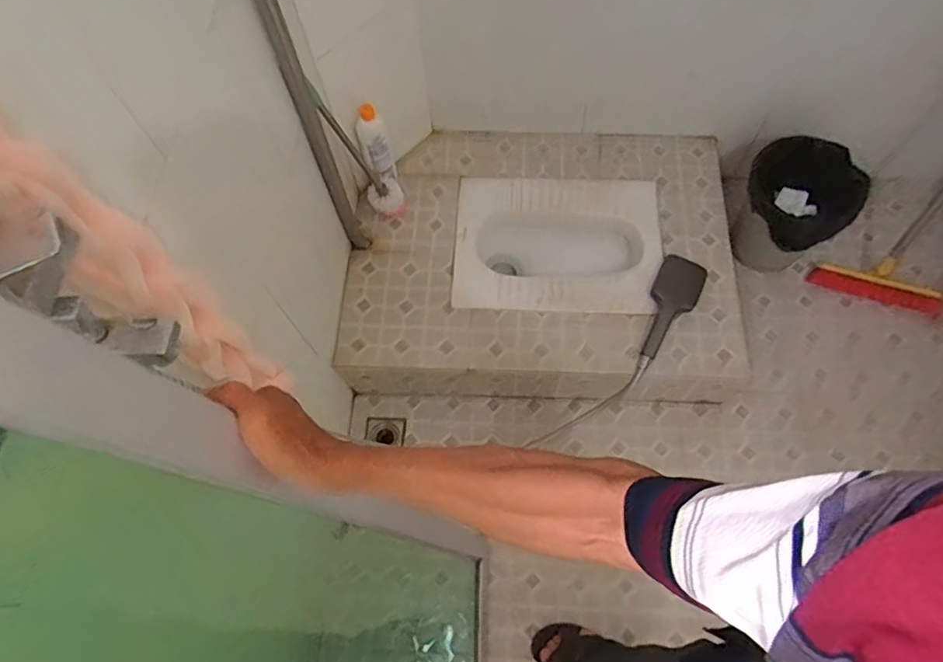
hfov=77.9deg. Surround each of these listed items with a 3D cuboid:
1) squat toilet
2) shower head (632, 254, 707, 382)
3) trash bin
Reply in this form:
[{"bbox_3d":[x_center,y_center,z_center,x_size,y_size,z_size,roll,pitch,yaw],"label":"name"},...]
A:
[{"bbox_3d":[0.205,-0.194,1.471,0.498,0.198,0.377,7,65,6],"label":"squat toilet"},{"bbox_3d":[0.434,-0.029,1.328,0.105,0.061,0.323,26,83,13],"label":"shower head"},{"bbox_3d":[0.777,-0.306,1.414,0.252,0.303,0.194,35,71,17],"label":"trash bin"}]

